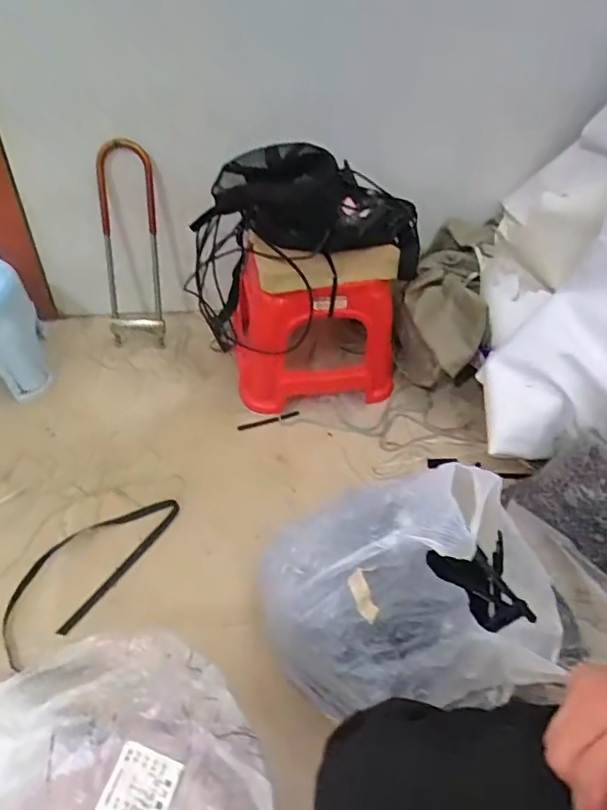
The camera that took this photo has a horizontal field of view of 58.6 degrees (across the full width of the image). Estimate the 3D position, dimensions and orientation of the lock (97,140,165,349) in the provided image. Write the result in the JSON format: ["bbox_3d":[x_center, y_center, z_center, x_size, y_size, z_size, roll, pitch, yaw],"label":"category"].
[{"bbox_3d":[-0.338,-0.301,1.065,0.110,0.399,0.043,7,32,2],"label":"lock"}]

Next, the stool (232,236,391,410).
[{"bbox_3d":[0.024,-0.145,1.038,0.306,0.254,0.199,-1,45,-6],"label":"stool"}]

